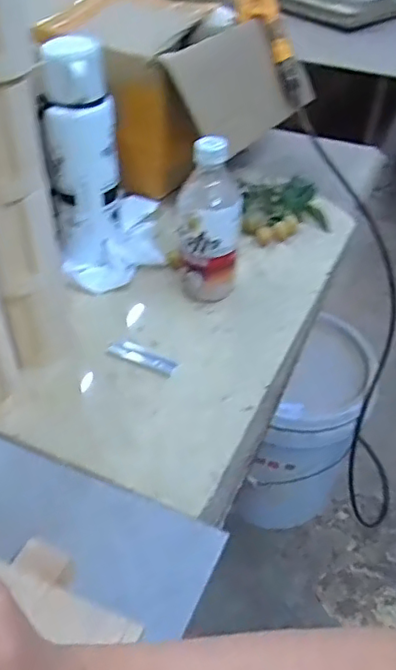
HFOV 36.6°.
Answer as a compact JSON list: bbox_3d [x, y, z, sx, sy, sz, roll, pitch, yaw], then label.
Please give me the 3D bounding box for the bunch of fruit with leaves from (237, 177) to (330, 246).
[{"bbox_3d":[0.119,-0.184,0.853,0.119,0.037,0.138,0,43,-5],"label":"bunch of fruit with leaves"}]

